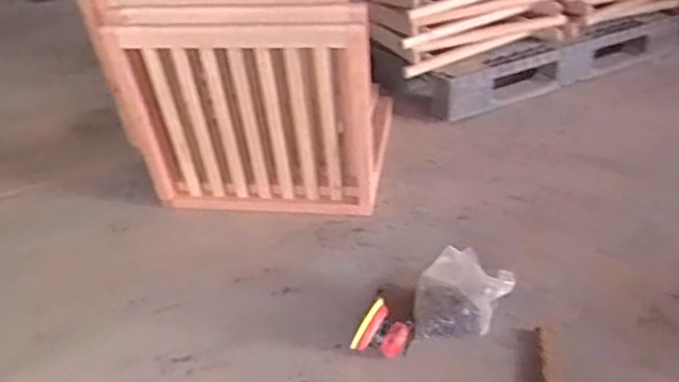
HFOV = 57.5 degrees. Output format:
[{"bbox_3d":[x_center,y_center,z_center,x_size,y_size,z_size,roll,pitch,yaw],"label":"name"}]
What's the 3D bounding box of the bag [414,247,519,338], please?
[{"bbox_3d":[0.240,0.193,1.216,0.174,0.132,0.129,2,33,6],"label":"bag"}]

